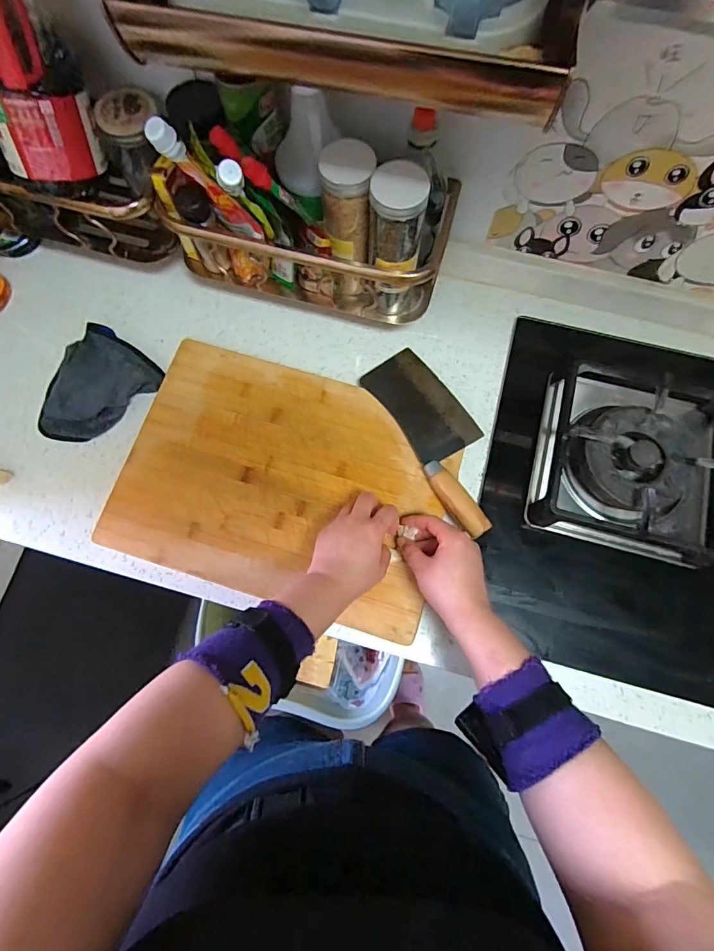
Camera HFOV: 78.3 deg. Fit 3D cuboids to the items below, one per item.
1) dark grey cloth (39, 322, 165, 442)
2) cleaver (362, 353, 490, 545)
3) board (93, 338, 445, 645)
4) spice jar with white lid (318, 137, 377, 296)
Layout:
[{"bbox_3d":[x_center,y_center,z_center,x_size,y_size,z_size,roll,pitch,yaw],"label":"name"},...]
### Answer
[{"bbox_3d":[-0.365,-0.124,0.592,0.140,0.031,0.165,43,81,11],"label":"dark grey cloth"},{"bbox_3d":[0.108,-0.054,0.564,0.096,0.051,0.256,-30,77,-6],"label":"cleaver"},{"bbox_3d":[-0.093,0.004,0.565,0.398,0.021,0.289,17,77,5],"label":"board"},{"bbox_3d":[-0.010,-0.289,0.509,0.060,0.157,0.069,4,75,1],"label":"spice jar with white lid"}]

